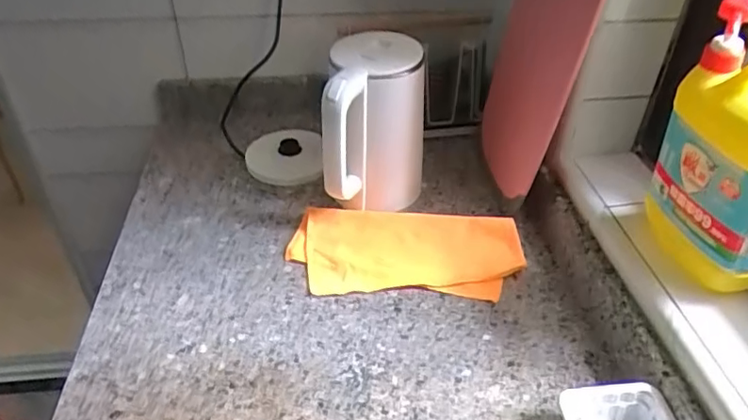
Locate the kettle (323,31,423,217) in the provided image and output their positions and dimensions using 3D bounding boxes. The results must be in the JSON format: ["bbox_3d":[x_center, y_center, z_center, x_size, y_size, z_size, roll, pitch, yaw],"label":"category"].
[{"bbox_3d":[-0.002,-0.099,0.735,0.123,0.236,0.138,4,38,4],"label":"kettle"}]

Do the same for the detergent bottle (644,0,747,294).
[{"bbox_3d":[0.328,-0.052,0.509,0.065,0.225,0.136,-4,38,-5],"label":"detergent bottle"}]

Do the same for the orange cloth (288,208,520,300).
[{"bbox_3d":[0.039,0.053,0.718,0.283,0.016,0.137,3,49,5],"label":"orange cloth"}]

